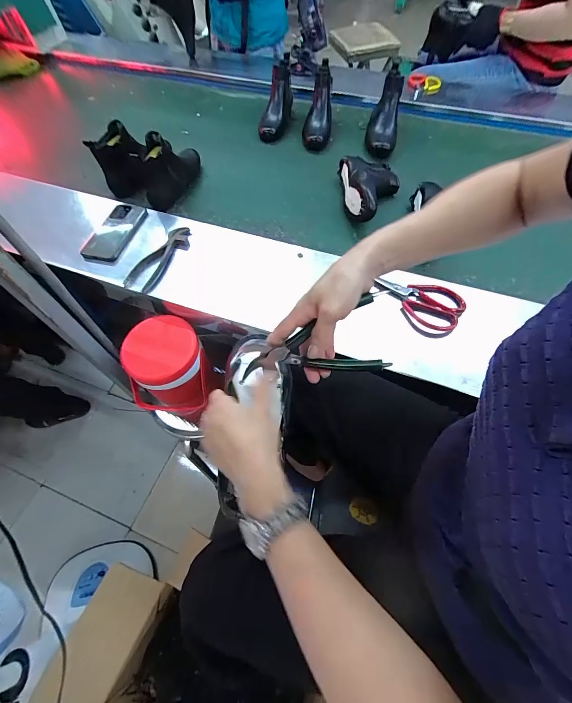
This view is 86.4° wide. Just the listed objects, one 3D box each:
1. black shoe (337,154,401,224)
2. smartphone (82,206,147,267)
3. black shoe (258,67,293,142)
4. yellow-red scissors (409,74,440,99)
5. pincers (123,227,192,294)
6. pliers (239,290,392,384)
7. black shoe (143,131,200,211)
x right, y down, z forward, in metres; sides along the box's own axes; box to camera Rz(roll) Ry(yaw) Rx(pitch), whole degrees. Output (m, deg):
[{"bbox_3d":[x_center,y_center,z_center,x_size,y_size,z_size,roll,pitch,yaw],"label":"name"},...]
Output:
[{"bbox_3d":[0.217,-0.397,0.750,0.140,0.075,0.215,-4,61,-3],"label":"black shoe"},{"bbox_3d":[-0.380,-0.267,0.683,0.089,0.017,0.181,13,61,6],"label":"smartphone"},{"bbox_3d":[-0.032,-0.783,0.955,0.085,0.137,0.233,6,61,3],"label":"black shoe"},{"bbox_3d":[0.489,-0.928,1.067,0.105,0.019,0.172,1,61,1],"label":"yellow-red scissors"},{"bbox_3d":[-0.271,-0.202,0.647,0.067,0.015,0.185,25,64,13],"label":"pincers"},{"bbox_3d":[0.030,-0.010,0.364,0.181,0.098,0.022,-9,31,3],"label":"pliers"},{"bbox_3d":[-0.290,-0.491,0.796,0.072,0.154,0.243,14,62,7],"label":"black shoe"}]

